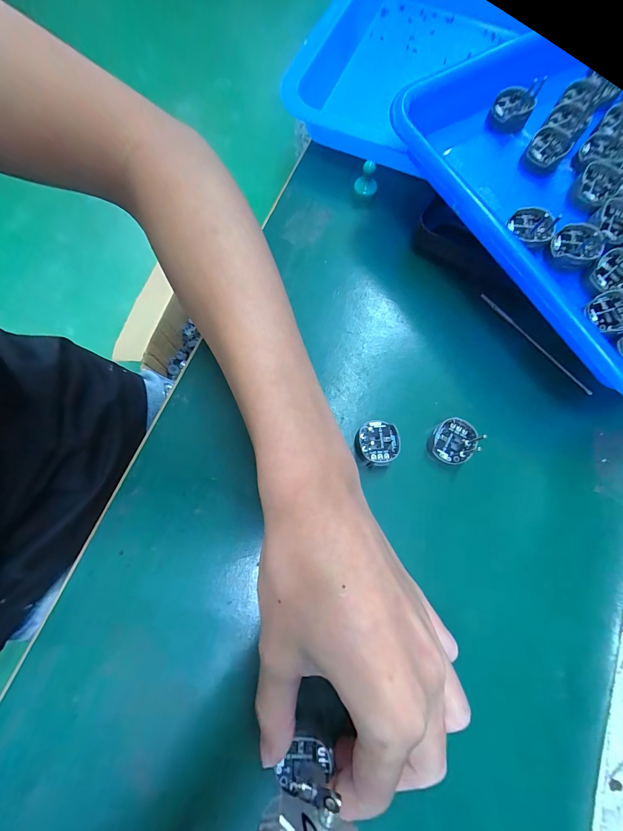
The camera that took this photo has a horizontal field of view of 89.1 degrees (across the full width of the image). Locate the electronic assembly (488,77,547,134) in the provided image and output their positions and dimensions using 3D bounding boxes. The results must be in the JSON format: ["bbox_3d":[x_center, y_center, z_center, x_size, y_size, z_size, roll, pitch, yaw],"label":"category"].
[{"bbox_3d":[0.143,-0.220,0.221,0.026,0.024,0.023,29,75,6],"label":"electronic assembly"}]

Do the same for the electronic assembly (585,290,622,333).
[{"bbox_3d":[0.180,-0.062,0.188,0.034,0.005,0.024,-22,76,-8],"label":"electronic assembly"}]

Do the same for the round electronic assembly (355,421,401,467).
[{"bbox_3d":[0.040,0.018,0.197,0.026,0.012,0.027,0,74,-2],"label":"round electronic assembly"}]

